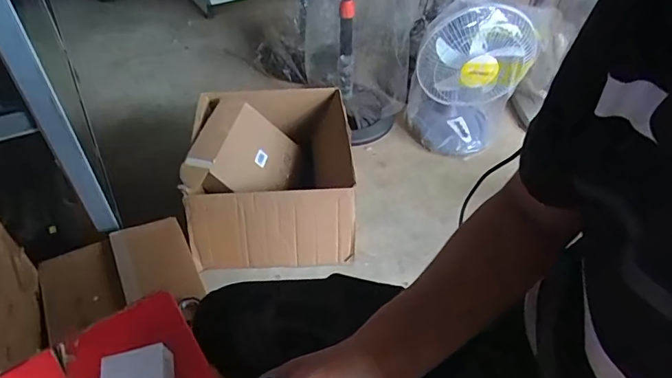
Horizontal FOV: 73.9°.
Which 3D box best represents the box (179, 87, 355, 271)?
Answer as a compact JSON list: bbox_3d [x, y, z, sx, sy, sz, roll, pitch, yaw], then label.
[{"bbox_3d":[-0.173,-0.046,1.162,0.381,0.241,0.474,-5,46,-8],"label":"box"}]

